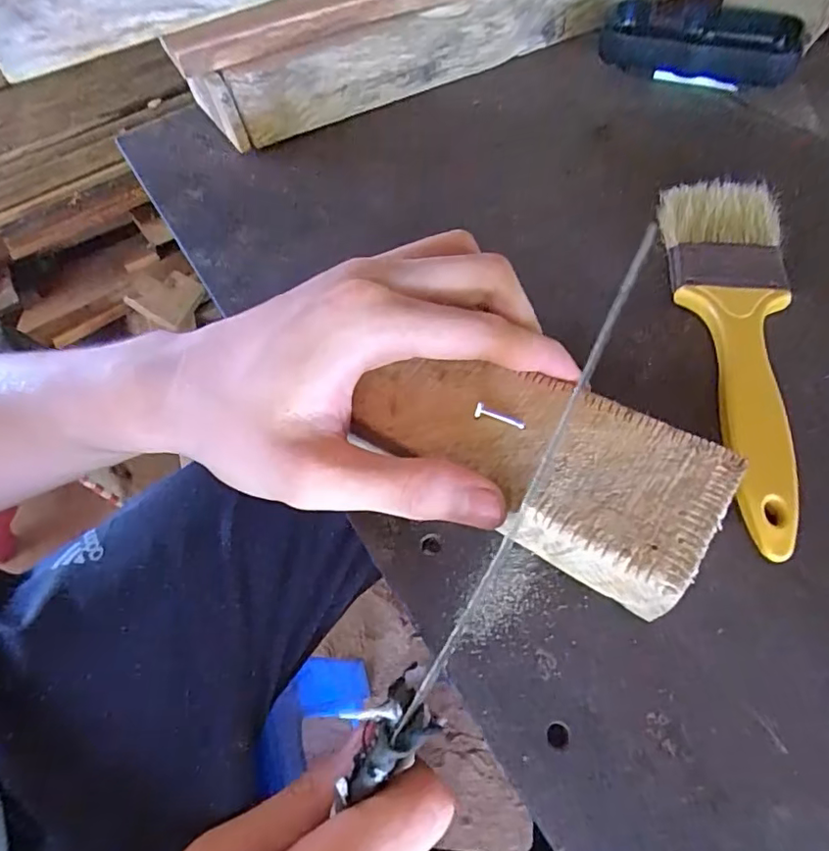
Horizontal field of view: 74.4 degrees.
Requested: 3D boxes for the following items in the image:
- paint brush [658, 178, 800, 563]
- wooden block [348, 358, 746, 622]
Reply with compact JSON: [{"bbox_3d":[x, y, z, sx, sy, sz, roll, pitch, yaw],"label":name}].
[{"bbox_3d":[0.133,-0.035,0.219,0.046,0.023,0.173,4,58,6],"label":"paint brush"},{"bbox_3d":[0.039,0.011,0.189,0.117,0.023,0.052,26,63,18],"label":"wooden block"}]

